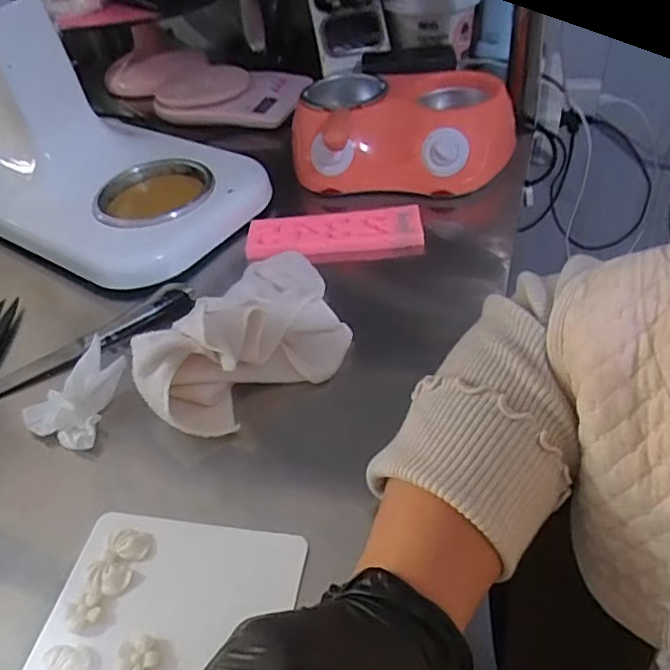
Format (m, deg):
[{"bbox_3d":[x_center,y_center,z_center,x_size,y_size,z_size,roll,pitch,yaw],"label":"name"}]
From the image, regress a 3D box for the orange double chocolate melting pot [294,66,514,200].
[{"bbox_3d":[0.073,-0.236,0.664,0.243,0.081,0.188,14,47,21],"label":"orange double chocolate melting pot"}]

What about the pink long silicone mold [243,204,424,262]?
[{"bbox_3d":[-0.001,-0.099,0.590,0.173,0.029,0.054,-5,43,3],"label":"pink long silicone mold"}]

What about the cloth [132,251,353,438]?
[{"bbox_3d":[-0.077,-0.008,0.479,0.181,0.053,0.146,-27,46,-20],"label":"cloth"}]

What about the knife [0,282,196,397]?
[{"bbox_3d":[-0.211,0.004,0.511,0.189,0.025,0.022,-28,46,-20],"label":"knife"}]

